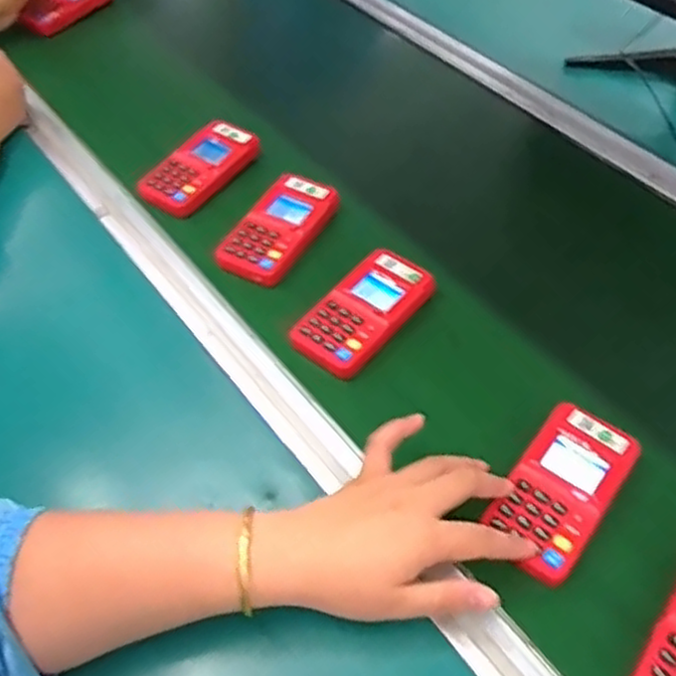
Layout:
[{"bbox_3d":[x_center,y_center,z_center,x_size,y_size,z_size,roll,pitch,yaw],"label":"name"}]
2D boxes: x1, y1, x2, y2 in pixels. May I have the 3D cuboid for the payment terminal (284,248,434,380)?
[{"bbox_3d":[0.022,-0.024,0.599,0.066,0.023,0.124,36,58,23],"label":"payment terminal"}]

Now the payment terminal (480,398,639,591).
[{"bbox_3d":[0.151,0.100,0.485,0.062,0.017,0.120,32,57,21],"label":"payment terminal"}]

